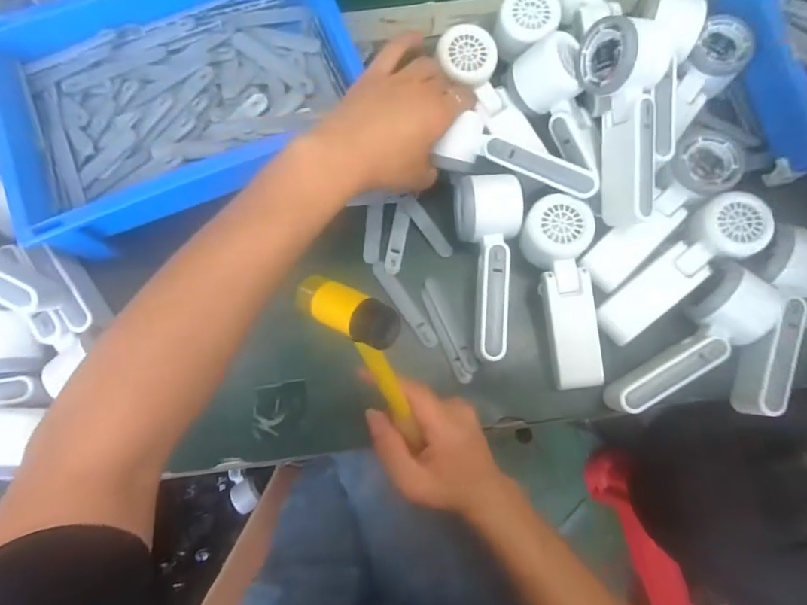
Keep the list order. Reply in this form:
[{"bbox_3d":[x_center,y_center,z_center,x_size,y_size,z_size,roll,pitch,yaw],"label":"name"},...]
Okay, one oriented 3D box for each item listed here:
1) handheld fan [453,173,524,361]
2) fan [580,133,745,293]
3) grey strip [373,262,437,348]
[{"bbox_3d":[0.079,-0.029,0.438,0.052,0.047,0.161,-4,78,-2],"label":"handheld fan"},{"bbox_3d":[0.228,-0.084,0.436,0.165,0.037,0.051,-41,81,-9],"label":"fan"},{"bbox_3d":[0.001,0.002,0.454,0.014,0.004,0.092,-32,80,-7],"label":"grey strip"}]

